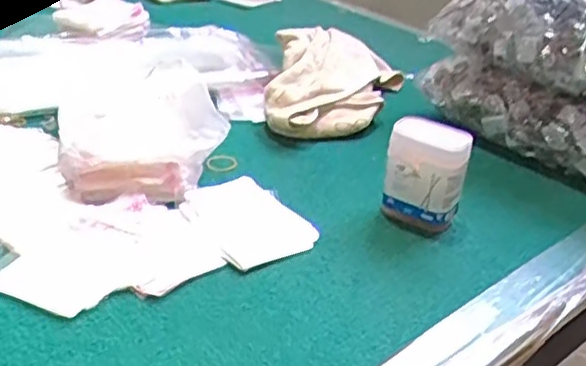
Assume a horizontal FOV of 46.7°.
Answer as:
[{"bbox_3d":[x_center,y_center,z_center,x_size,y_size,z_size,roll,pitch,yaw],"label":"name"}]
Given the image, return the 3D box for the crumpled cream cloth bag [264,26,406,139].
[{"bbox_3d":[0.050,-0.117,0.803,0.155,0.067,0.236,9,28,5],"label":"crumpled cream cloth bag"}]

